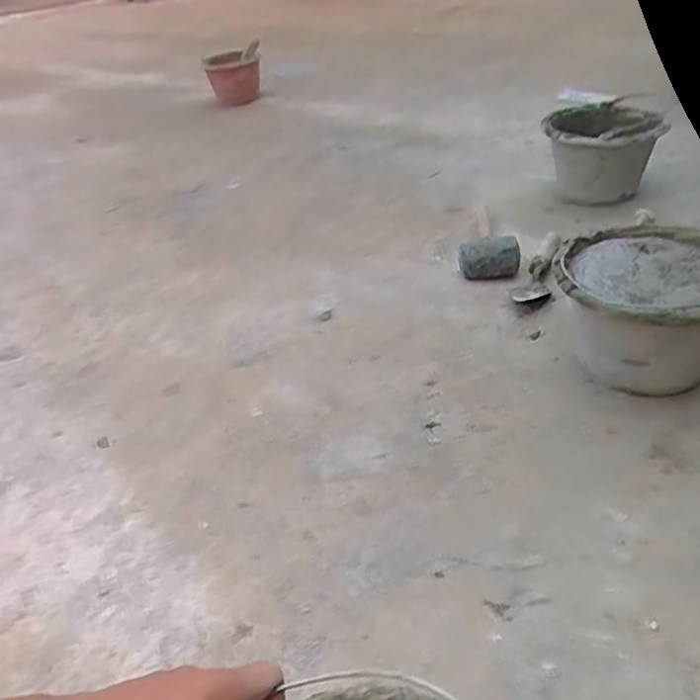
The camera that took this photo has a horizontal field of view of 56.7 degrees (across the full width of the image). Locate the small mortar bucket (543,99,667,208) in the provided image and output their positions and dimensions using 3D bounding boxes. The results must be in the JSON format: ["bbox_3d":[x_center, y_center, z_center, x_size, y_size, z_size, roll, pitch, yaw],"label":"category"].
[{"bbox_3d":[0.530,-0.439,1.410,0.229,0.199,0.262,8,46,10],"label":"small mortar bucket"}]

